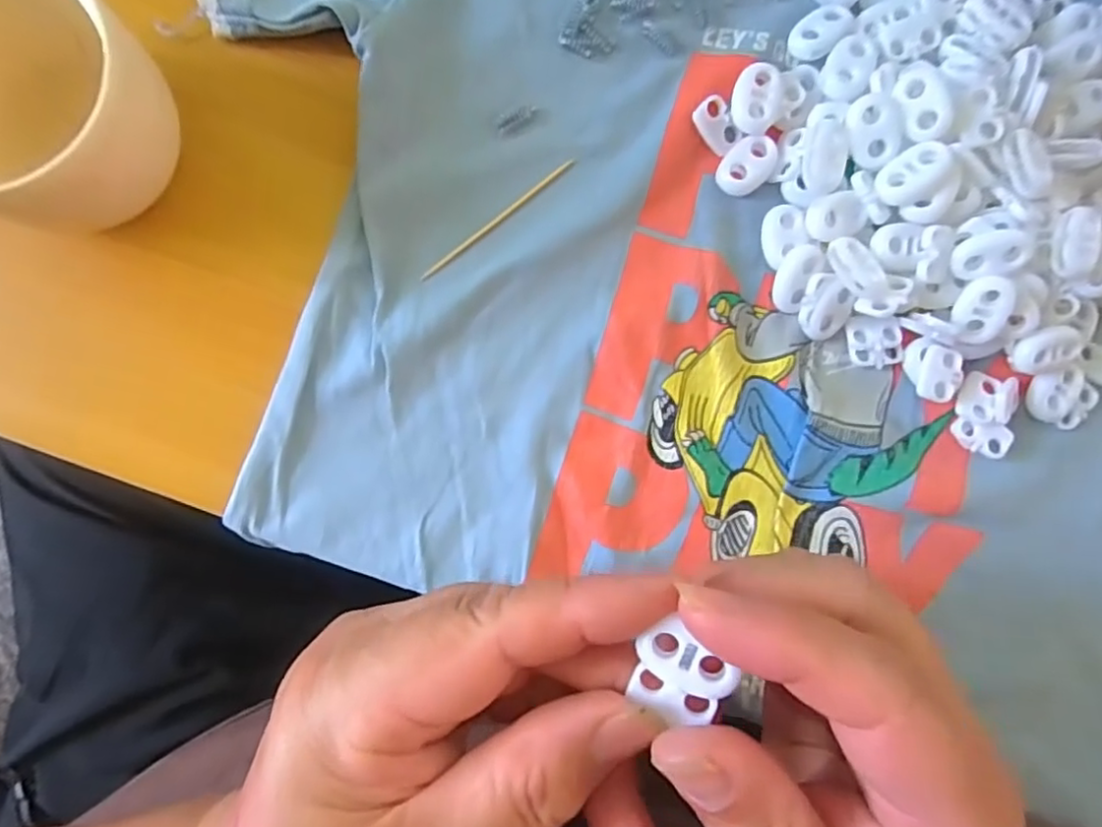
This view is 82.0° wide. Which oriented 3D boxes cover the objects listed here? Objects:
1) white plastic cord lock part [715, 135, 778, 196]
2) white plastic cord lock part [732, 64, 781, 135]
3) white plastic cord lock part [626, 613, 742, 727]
[{"bbox_3d":[0.066,-0.082,0.210,0.015,0.004,0.022,45,87,-4],"label":"white plastic cord lock part"},{"bbox_3d":[0.067,-0.102,0.207,0.014,0.006,0.021,10,90,-5],"label":"white plastic cord lock part"},{"bbox_3d":[0.028,0.055,0.133,0.019,0.008,0.018,28,89,-4],"label":"white plastic cord lock part"}]

